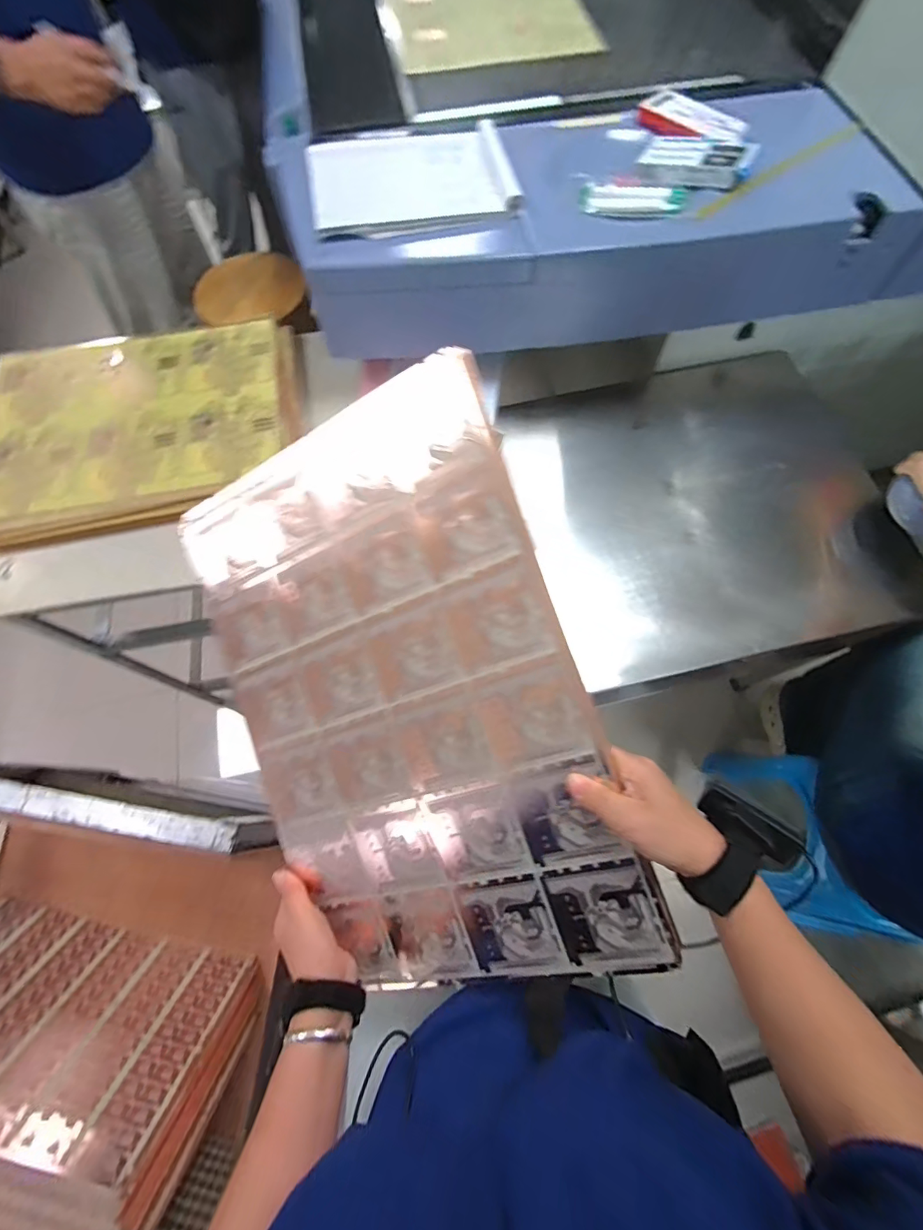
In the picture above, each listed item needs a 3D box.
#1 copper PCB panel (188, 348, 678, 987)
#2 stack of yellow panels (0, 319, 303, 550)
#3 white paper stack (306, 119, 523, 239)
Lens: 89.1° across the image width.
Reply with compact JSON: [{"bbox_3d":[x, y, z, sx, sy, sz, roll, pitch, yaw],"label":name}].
[{"bbox_3d":[-0.064,0.075,0.433,0.336,0.011,0.515,-21,86,20],"label":"copper PCB panel"},{"bbox_3d":[-0.558,-0.341,0.824,0.530,0.050,0.395,-12,69,-3],"label":"stack of yellow panels"},{"bbox_3d":[-0.079,-0.681,0.730,0.307,0.020,0.235,-13,69,-3],"label":"white paper stack"}]

